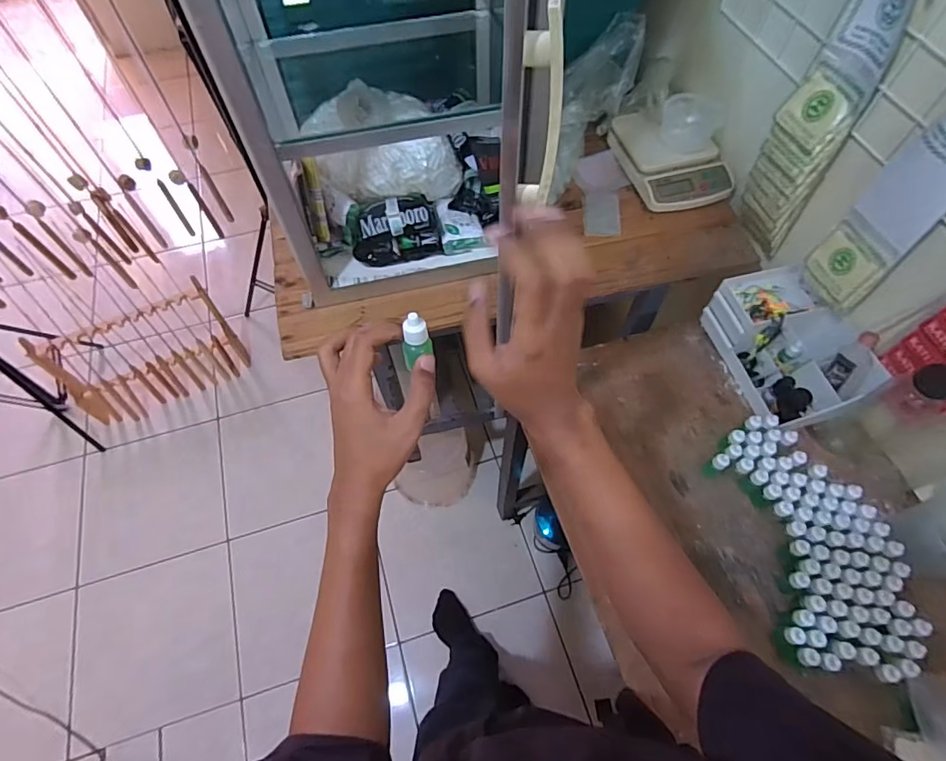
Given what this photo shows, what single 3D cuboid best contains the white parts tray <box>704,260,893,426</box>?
[{"bbox_3d":[0.472,-0.056,0.770,0.136,0.103,0.230,-15,62,-8],"label":"white parts tray"}]

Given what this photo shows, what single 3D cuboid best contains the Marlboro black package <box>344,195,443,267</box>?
[{"bbox_3d":[-0.117,-0.229,0.754,0.134,0.065,0.084,-7,61,-3],"label":"Marlboro black package"}]

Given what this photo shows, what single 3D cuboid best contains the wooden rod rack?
[{"bbox_3d":[-0.934,-0.058,1.464,0.468,0.316,0.132,-23,64,-12],"label":"wooden rod rack"}]

